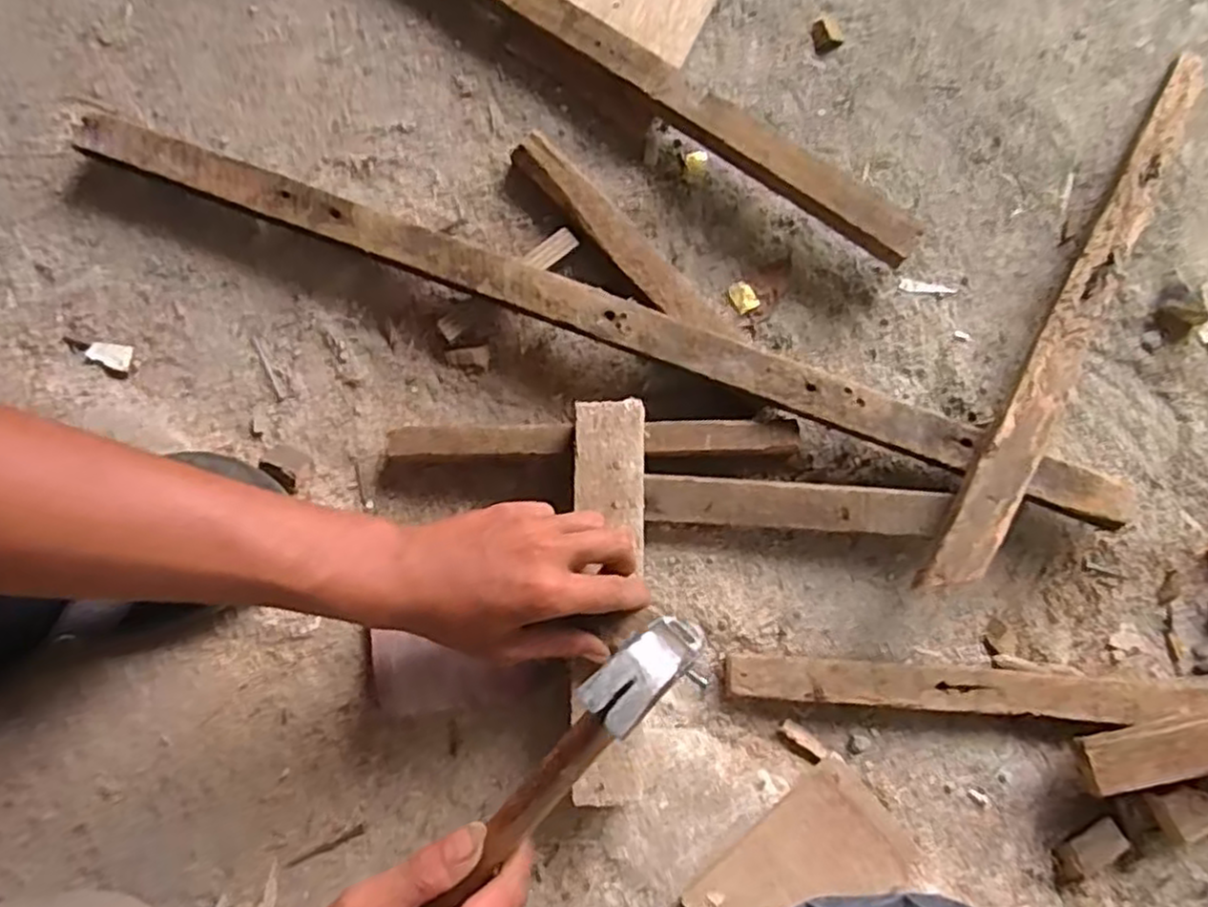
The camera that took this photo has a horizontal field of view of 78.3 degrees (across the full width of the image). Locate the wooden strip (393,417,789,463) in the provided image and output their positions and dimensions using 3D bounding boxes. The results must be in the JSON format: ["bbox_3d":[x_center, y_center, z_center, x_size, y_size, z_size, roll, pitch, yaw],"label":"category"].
[{"bbox_3d":[-0.006,-0.007,0.518,0.276,0.030,0.025,-1,78,-1],"label":"wooden strip"}]

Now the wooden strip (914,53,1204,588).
[{"bbox_3d":[0.326,-0.101,0.504,0.035,0.010,0.454,31,75,9],"label":"wooden strip"}]

